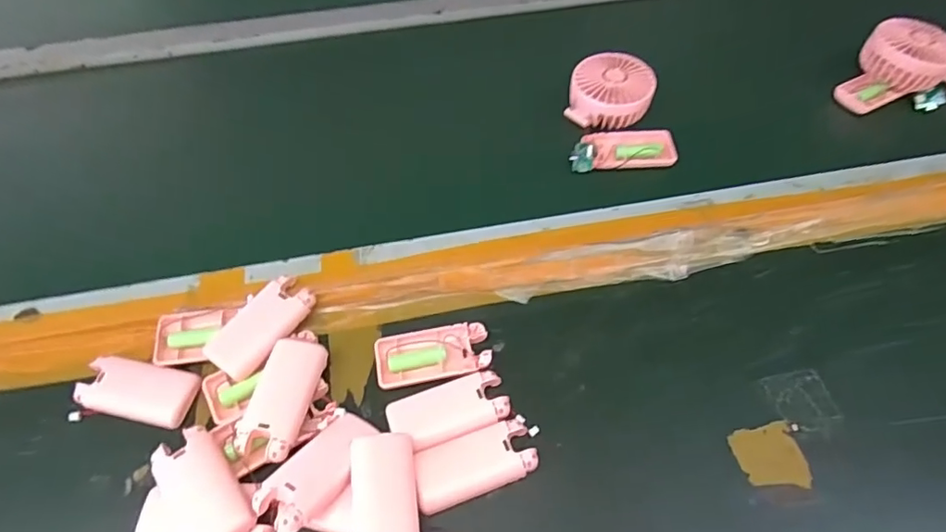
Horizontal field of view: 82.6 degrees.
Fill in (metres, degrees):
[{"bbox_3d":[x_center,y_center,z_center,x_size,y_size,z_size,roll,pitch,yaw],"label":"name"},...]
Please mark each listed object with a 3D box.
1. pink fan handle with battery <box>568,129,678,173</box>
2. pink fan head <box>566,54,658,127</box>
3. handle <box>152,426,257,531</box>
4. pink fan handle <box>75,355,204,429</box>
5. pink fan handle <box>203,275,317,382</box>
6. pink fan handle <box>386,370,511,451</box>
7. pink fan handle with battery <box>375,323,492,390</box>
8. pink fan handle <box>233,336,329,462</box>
[{"bbox_3d":[0.158,-0.126,0.571,0.110,0.021,0.048,-7,56,-4],"label":"pink fan handle with battery"},{"bbox_3d":[0.151,-0.194,0.601,0.096,0.043,0.096,0,56,1],"label":"pink fan head"},{"bbox_3d":[-0.194,0.161,0.387,0.045,0.020,0.090,-35,63,-20],"label":"handle"},{"bbox_3d":[-0.276,0.102,0.445,0.091,0.014,0.046,11,57,8],"label":"pink fan handle"},{"bbox_3d":[-0.181,0.050,0.460,0.046,0.018,0.093,27,61,18],"label":"pink fan handle"},{"bbox_3d":[-0.019,0.117,0.436,0.093,0.016,0.046,-18,58,-11],"label":"pink fan handle"},{"bbox_3d":[-0.034,0.076,0.464,0.095,0.016,0.046,-10,57,-6],"label":"pink fan handle with battery"},{"bbox_3d":[-0.149,0.100,0.420,0.042,0.011,0.092,11,57,8],"label":"pink fan handle"}]

